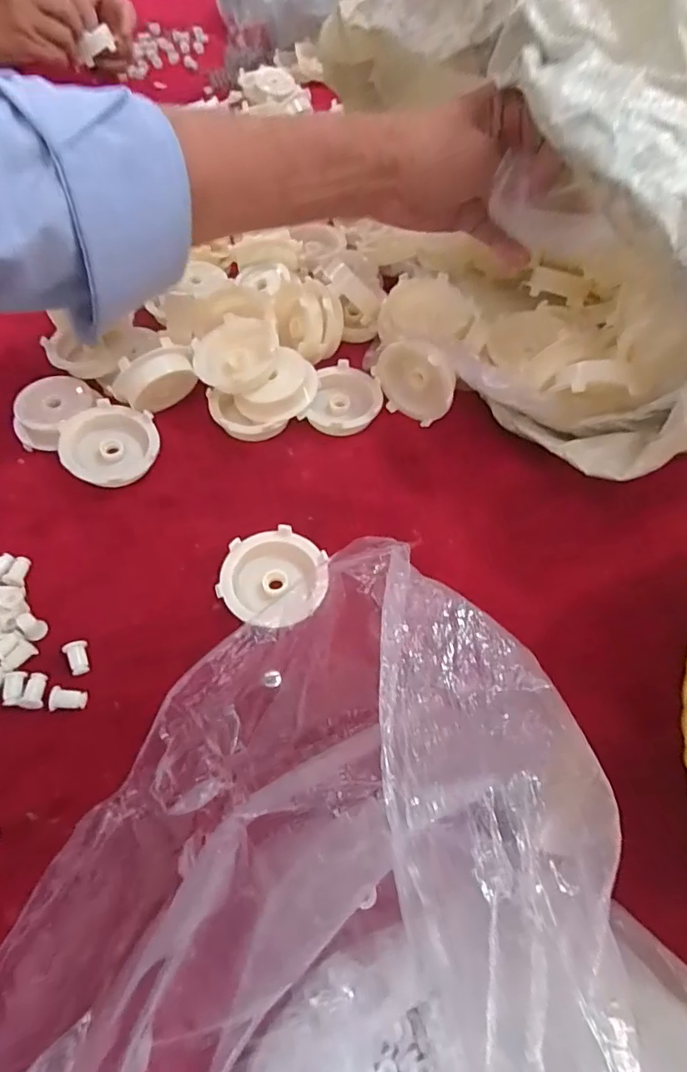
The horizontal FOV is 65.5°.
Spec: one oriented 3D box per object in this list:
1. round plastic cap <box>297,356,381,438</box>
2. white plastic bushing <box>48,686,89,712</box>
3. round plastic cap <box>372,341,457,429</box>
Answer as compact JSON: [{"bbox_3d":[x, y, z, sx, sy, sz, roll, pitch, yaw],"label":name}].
[{"bbox_3d":[0.000,-0.097,0.380,0.052,0.018,0.057,2,57,-3],"label":"round plastic cap"},{"bbox_3d":[-0.137,0.082,0.267,0.016,0.008,0.011,6,57,0],"label":"white plastic bushing"},{"bbox_3d":[0.048,-0.106,0.365,0.057,0.053,0.017,35,62,17],"label":"round plastic cap"}]

